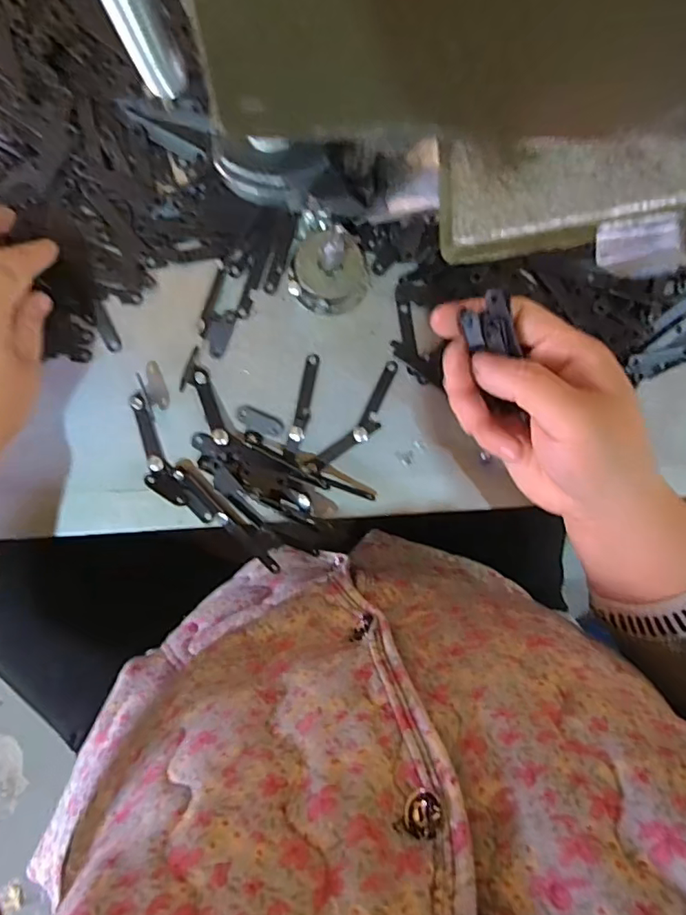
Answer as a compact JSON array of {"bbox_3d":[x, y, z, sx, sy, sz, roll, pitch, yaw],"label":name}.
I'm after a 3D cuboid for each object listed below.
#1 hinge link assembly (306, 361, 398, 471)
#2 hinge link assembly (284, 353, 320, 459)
[{"bbox_3d":[0.012,-0.021,0.339,0.019,0.006,0.083,38,92,-8],"label":"hinge link assembly"},{"bbox_3d":[-0.024,-0.031,0.337,0.010,0.004,0.063,13,95,-7],"label":"hinge link assembly"}]

